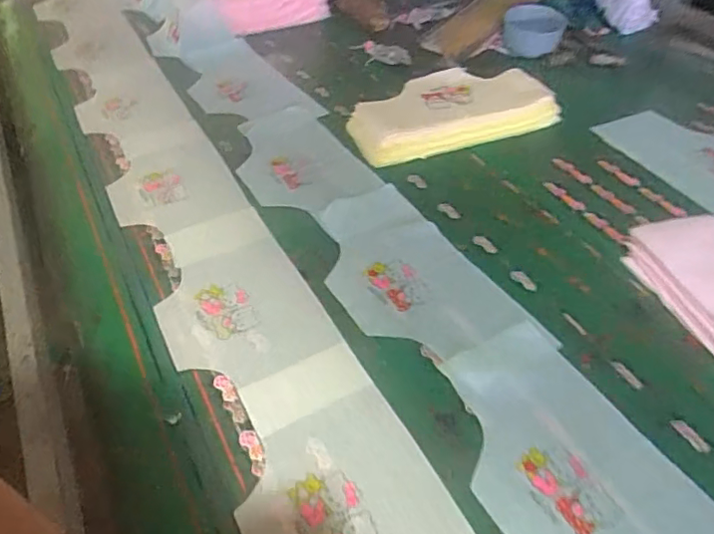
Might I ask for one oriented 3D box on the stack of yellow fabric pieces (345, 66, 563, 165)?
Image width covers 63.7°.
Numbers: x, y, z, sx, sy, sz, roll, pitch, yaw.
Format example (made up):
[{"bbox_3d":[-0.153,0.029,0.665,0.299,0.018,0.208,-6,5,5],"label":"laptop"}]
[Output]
[{"bbox_3d":[0.145,-0.250,0.908,0.317,0.040,0.163,-15,45,-13],"label":"stack of yellow fabric pieces"}]

